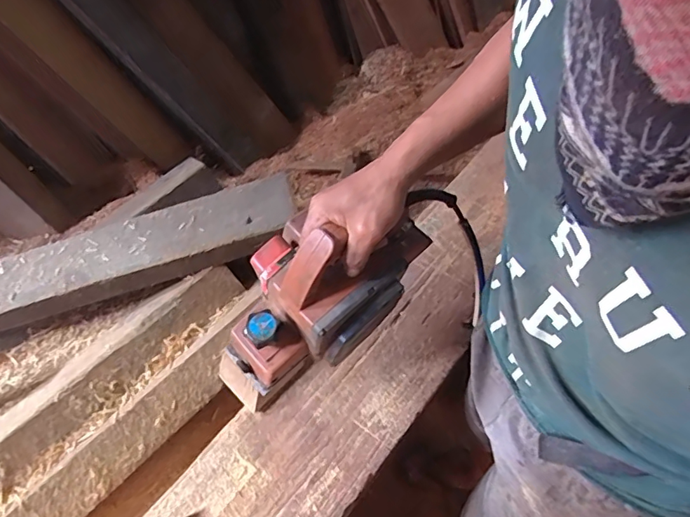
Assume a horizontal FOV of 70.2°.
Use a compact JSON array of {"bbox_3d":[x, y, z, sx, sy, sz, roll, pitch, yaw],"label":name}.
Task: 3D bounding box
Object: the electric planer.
[{"bbox_3d":[-0.020,0.011,0.555,0.262,0.148,0.143,-36,65,-21],"label":"electric planer"}]

